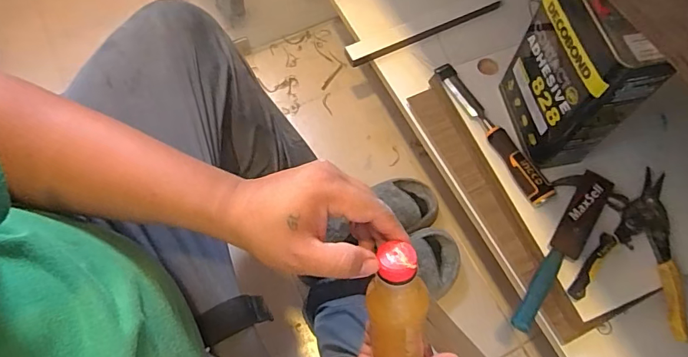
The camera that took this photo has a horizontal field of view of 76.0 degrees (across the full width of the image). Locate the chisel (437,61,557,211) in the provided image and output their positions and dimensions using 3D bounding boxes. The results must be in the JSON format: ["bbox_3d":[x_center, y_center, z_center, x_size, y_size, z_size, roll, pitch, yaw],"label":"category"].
[{"bbox_3d":[0.228,-0.078,0.683,0.030,0.028,0.272,-24,68,-10],"label":"chisel"}]

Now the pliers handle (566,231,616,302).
[{"bbox_3d":[0.334,0.115,0.588,0.017,0.017,0.108,37,71,16],"label":"pliers handle"}]

